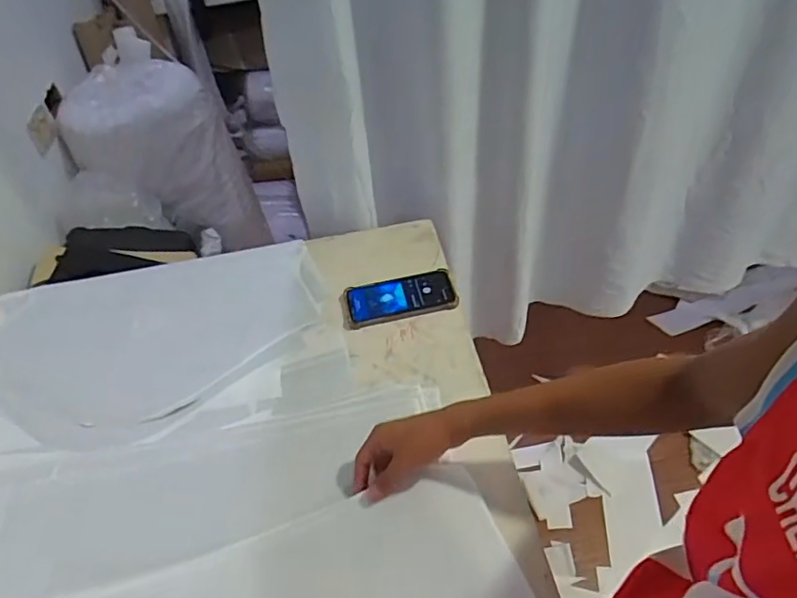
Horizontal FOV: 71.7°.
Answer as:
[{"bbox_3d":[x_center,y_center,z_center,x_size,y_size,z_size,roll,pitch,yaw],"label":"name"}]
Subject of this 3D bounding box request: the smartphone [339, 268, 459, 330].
[{"bbox_3d":[-0.001,-0.001,0.835,0.170,0.020,0.079,-10,45,-3],"label":"smartphone"}]

